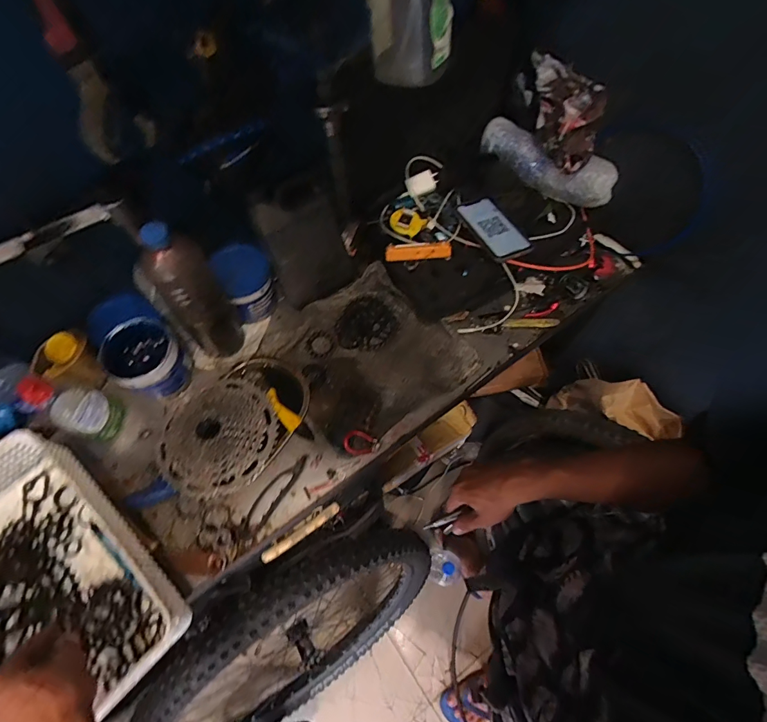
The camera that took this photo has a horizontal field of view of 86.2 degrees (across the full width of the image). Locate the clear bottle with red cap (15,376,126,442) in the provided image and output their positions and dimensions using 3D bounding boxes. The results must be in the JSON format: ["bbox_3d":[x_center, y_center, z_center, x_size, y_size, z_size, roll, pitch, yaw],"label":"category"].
[{"bbox_3d":[-0.450,0.061,0.591,0.067,0.168,0.067,25,66,12],"label":"clear bottle with red cap"}]

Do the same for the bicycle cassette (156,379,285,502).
[{"bbox_3d":[-0.244,0.110,0.604,0.166,0.047,0.166,0,63,0],"label":"bicycle cassette"}]

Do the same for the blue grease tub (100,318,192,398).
[{"bbox_3d":[-0.370,0.002,0.651,0.104,0.097,0.107,-37,69,-16],"label":"blue grease tub"}]

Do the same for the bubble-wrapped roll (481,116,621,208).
[{"bbox_3d":[0.288,-0.352,0.737,0.252,0.072,0.053,34,69,16],"label":"bubble-wrapped roll"}]

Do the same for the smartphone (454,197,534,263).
[{"bbox_3d":[0.196,-0.235,0.722,0.075,0.011,0.153,-25,63,-9],"label":"smartphone"}]

